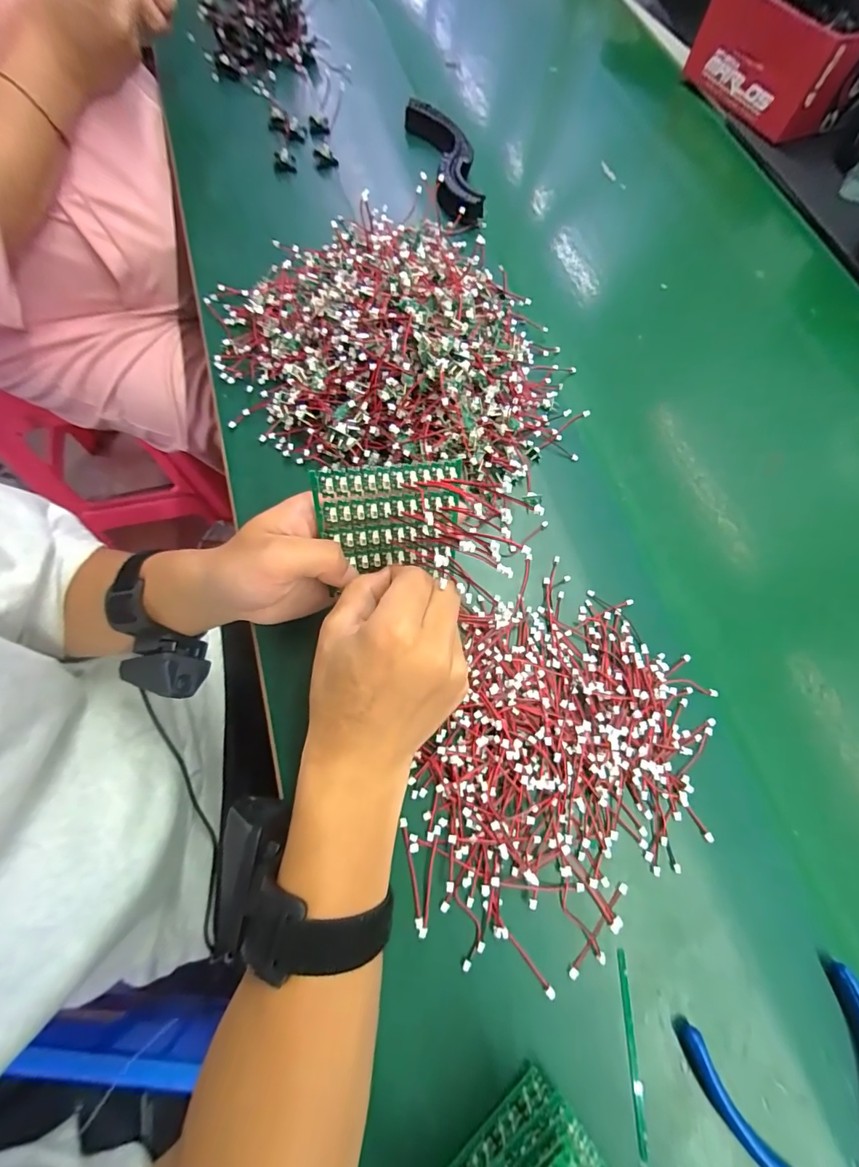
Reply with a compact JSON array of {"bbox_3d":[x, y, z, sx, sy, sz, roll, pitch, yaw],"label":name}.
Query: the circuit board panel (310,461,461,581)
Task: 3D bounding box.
[{"bbox_3d":[-0.023,-0.033,0.260,0.080,0.075,0.007,-7,43,-11],"label":"circuit board panel"}]

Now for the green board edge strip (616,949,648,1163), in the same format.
[{"bbox_3d":[0.110,0.255,0.241,0.007,0.006,0.088,0,69,-3],"label":"green board edge strip"}]

